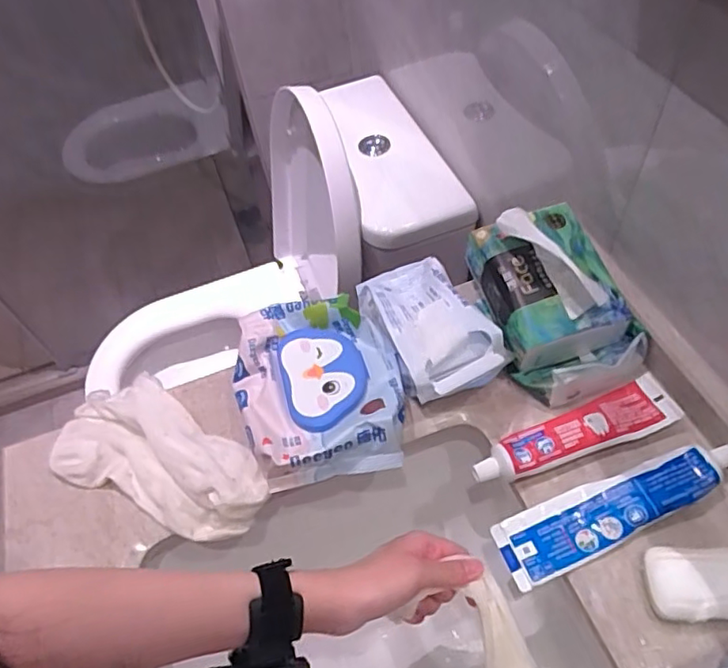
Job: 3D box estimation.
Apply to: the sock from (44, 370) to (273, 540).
[{"bbox_3d":[-0.180,0.104,0.510,0.204,0.030,0.101,23,59,21],"label":"sock"}]

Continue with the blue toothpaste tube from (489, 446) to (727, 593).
[{"bbox_3d":[0.198,0.132,0.457,0.193,0.027,0.049,-19,55,-8],"label":"blue toothpaste tube"}]

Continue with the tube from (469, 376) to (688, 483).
[{"bbox_3d":[0.177,0.084,0.495,0.178,0.022,0.044,-20,55,-9],"label":"tube"}]

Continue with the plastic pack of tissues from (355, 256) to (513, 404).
[{"bbox_3d":[0.057,-0.009,0.541,0.090,0.040,0.160,-25,56,-12],"label":"plastic pack of tissues"}]

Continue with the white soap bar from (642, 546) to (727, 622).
[{"bbox_3d":[0.243,0.180,0.421,0.084,0.025,0.048,0,54,5],"label":"white soap bar"}]

